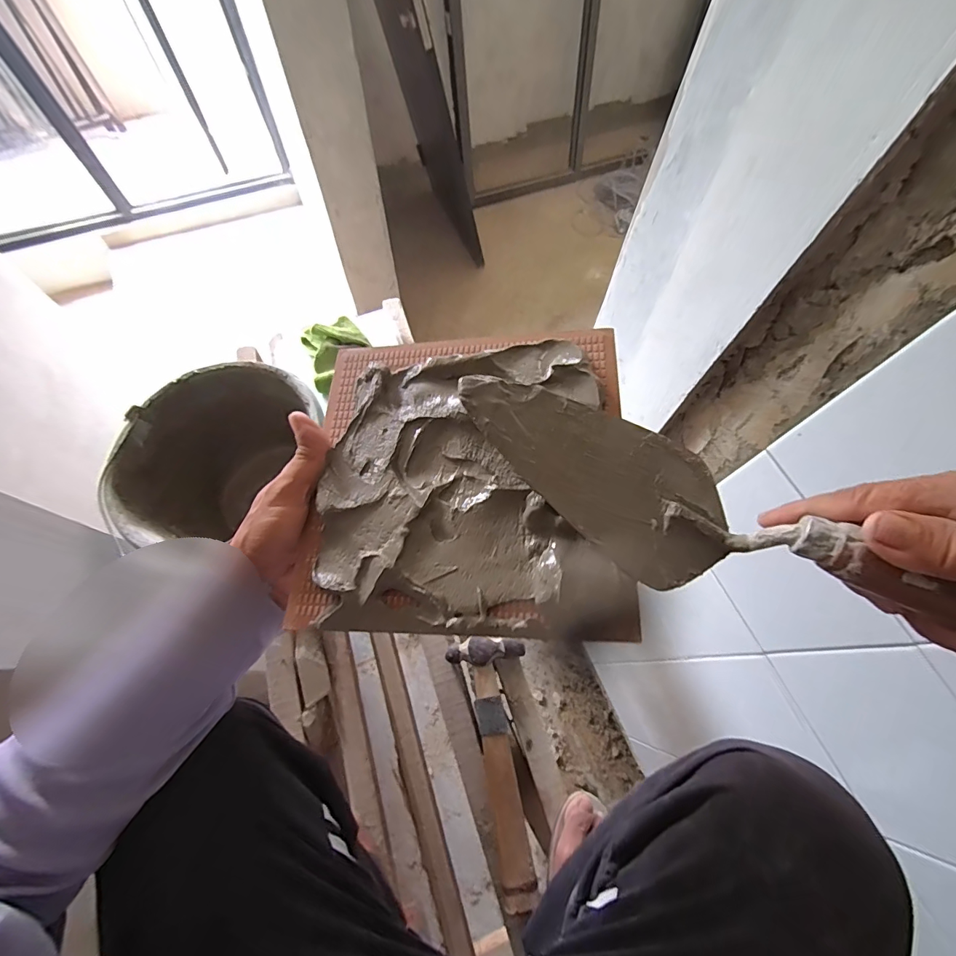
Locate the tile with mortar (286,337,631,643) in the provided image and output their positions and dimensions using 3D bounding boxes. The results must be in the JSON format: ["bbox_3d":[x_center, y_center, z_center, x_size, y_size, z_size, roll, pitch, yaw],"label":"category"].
[{"bbox_3d":[-0.008,-0.006,0.270,0.185,0.036,0.193,2,66,2],"label":"tile with mortar"}]

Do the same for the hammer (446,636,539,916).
[{"bbox_3d":[0.033,0.352,0.546,0.093,0.024,0.287,-10,66,-3],"label":"hammer"}]

